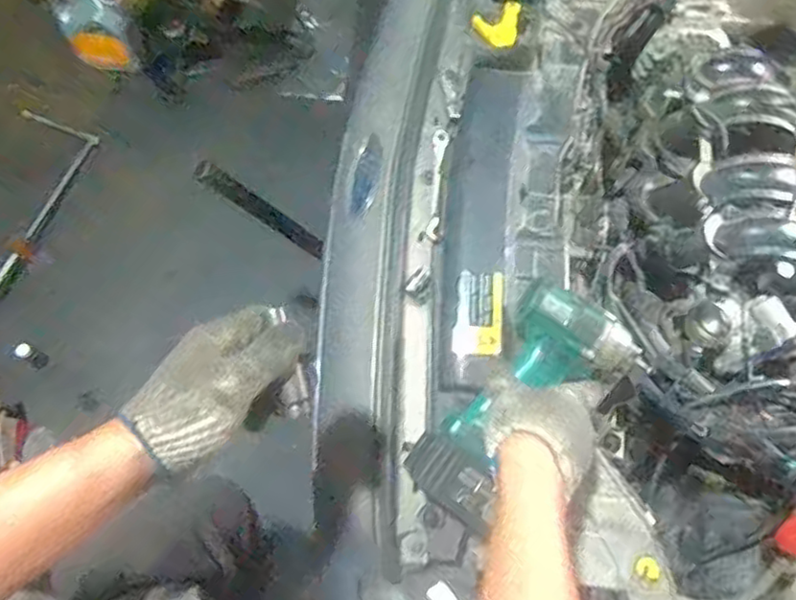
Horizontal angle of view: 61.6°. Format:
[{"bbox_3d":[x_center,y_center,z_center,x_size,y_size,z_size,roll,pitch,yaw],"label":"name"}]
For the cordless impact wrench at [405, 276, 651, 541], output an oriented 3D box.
[{"bbox_3d":[0.119,0.106,0.662,0.124,0.076,0.247,40,80,11],"label":"cordless impact wrench"}]

